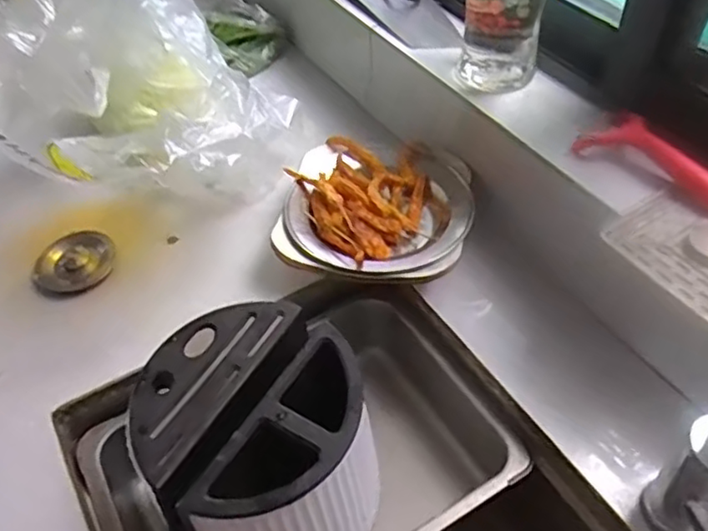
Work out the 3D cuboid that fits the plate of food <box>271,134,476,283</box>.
[{"bbox_3d":[0.024,-0.060,0.681,0.189,0.045,0.191,-2,48,2],"label":"plate of food"}]

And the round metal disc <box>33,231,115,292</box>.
[{"bbox_3d":[-0.294,-0.006,0.678,0.080,0.019,0.070,-30,53,-21],"label":"round metal disc"}]

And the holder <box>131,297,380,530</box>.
[{"bbox_3d":[-0.070,0.151,0.534,0.164,0.159,0.174,-9,48,-4],"label":"holder"}]

